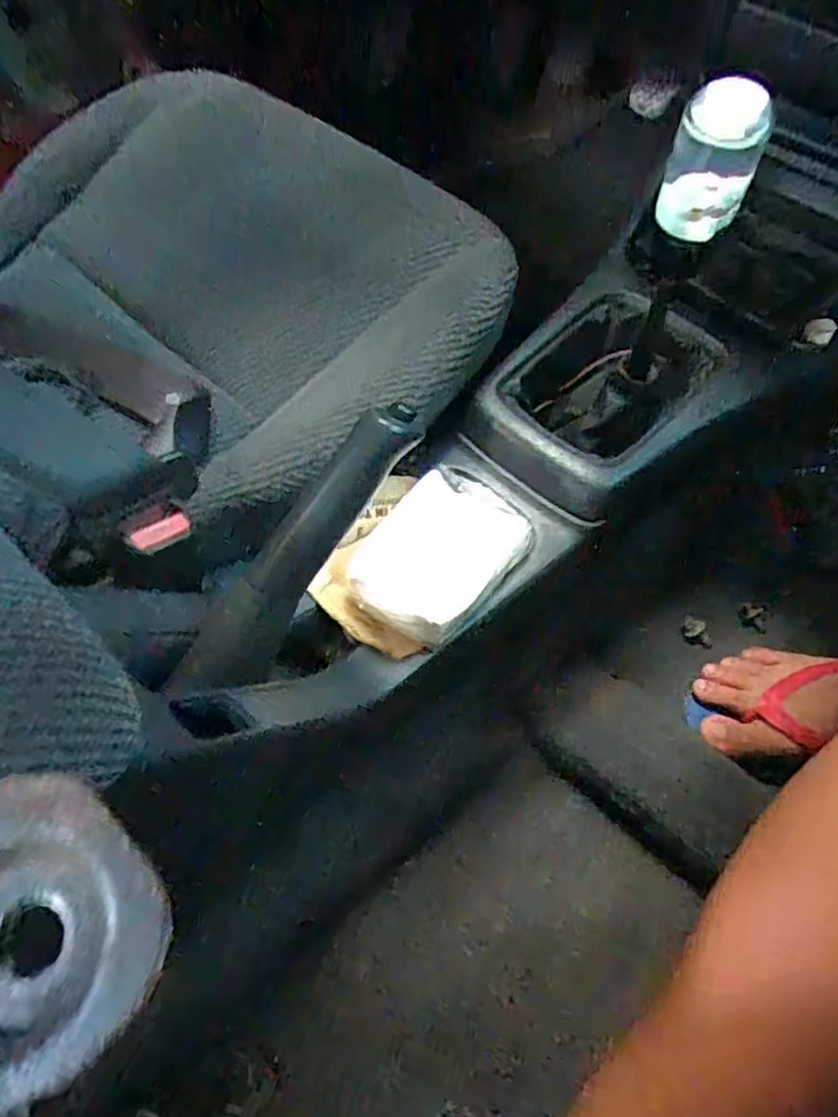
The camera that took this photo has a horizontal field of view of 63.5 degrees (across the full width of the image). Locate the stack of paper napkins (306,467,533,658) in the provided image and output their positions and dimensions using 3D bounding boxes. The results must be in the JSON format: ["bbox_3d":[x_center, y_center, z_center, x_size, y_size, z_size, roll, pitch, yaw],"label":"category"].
[{"bbox_3d":[-0.001,0.001,0.469,0.104,0.032,0.139,37,61,18],"label":"stack of paper napkins"}]

